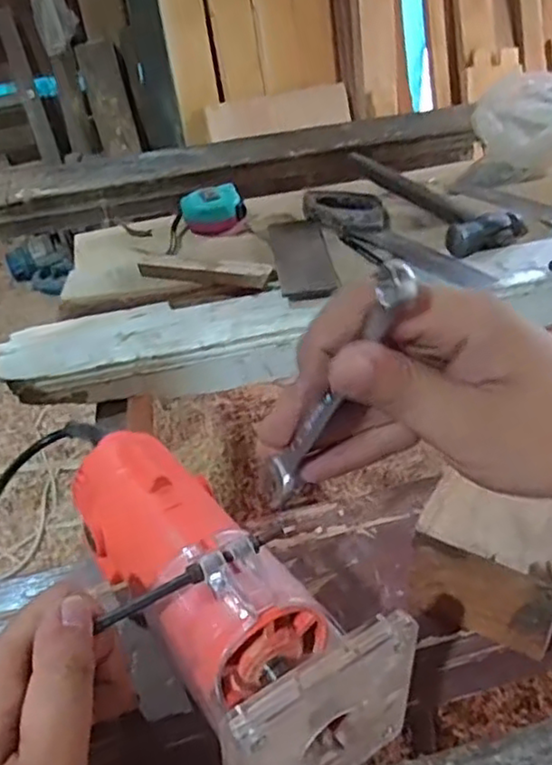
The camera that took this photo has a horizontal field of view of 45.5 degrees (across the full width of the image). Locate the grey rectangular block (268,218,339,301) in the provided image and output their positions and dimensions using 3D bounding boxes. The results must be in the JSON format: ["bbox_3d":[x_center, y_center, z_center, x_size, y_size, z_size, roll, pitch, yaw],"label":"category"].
[{"bbox_3d":[0.030,-0.152,0.769,0.064,0.009,0.217,-7,35,-1],"label":"grey rectangular block"}]

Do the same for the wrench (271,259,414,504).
[{"bbox_3d":[0.023,0.004,0.262,0.013,0.122,0.017,21,36,-7],"label":"wrench"}]

